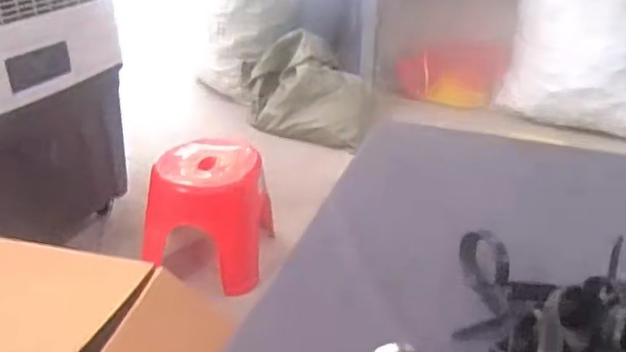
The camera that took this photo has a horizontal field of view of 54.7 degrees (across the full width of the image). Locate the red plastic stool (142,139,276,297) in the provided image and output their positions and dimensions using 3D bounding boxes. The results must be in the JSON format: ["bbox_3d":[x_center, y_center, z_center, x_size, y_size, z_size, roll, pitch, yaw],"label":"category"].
[{"bbox_3d":[-0.251,0.080,1.492,0.279,0.305,0.260,5,28,5],"label":"red plastic stool"}]

